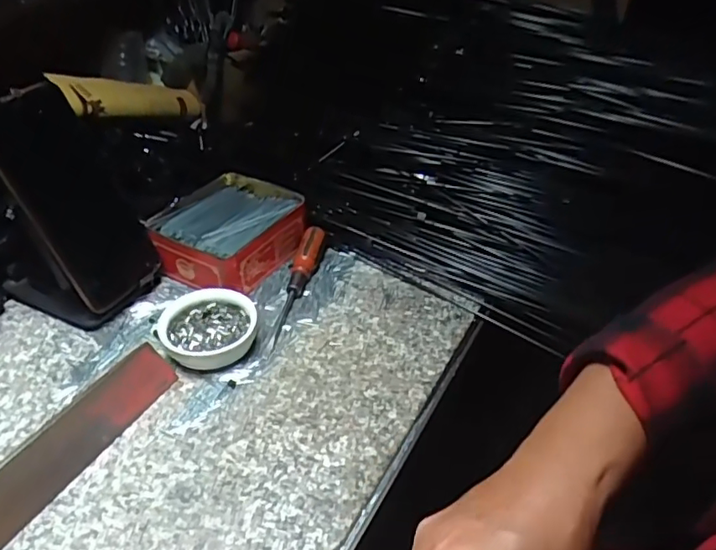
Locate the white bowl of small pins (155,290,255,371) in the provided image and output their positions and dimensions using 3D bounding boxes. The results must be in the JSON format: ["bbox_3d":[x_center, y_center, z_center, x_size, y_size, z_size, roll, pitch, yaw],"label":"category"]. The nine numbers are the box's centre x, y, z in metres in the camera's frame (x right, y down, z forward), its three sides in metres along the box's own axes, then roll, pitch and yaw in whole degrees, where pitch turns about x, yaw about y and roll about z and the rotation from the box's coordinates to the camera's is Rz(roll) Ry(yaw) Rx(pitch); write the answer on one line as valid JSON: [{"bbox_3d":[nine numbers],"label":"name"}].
[{"bbox_3d":[-0.115,0.043,0.448,0.072,0.028,0.066,1,38,-1],"label":"white bowl of small pins"}]

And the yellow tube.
[{"bbox_3d":[-0.261,-0.205,0.680,0.042,0.038,0.203,16,18,17],"label":"yellow tube"}]

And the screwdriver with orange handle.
[{"bbox_3d":[-0.053,0.007,0.499,0.019,0.024,0.140,8,39,8],"label":"screwdriver with orange handle"}]

